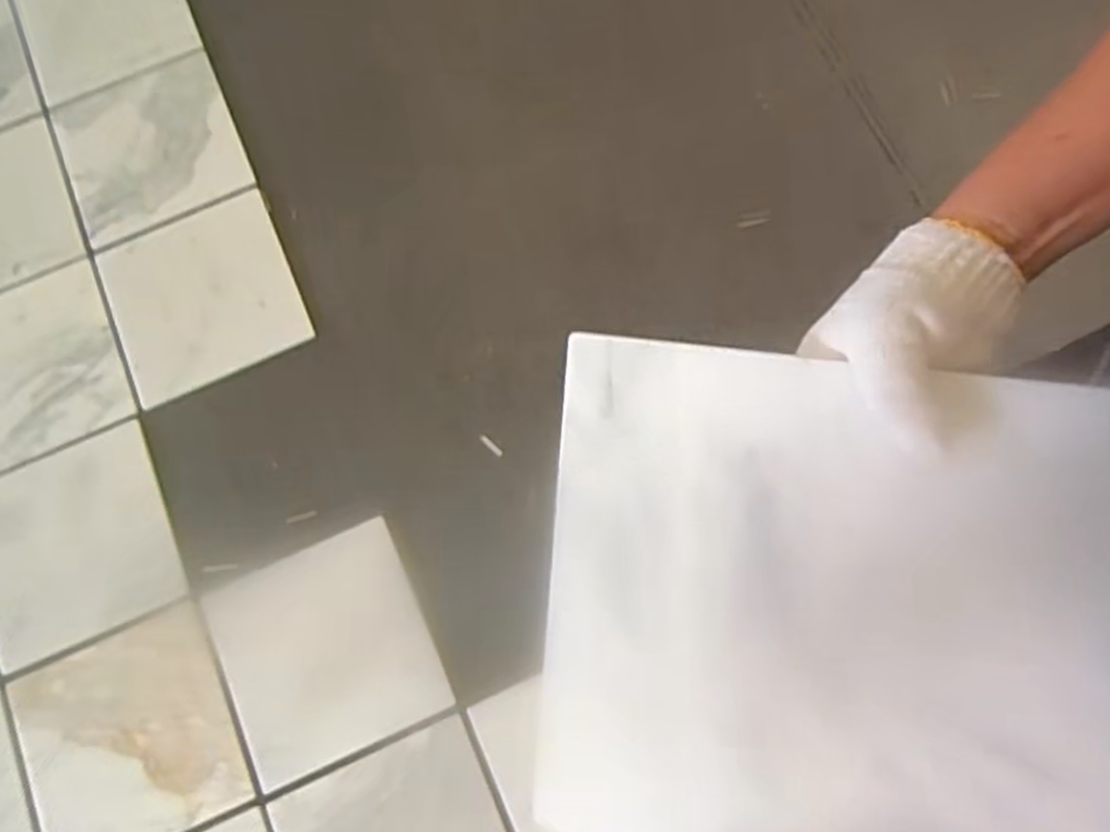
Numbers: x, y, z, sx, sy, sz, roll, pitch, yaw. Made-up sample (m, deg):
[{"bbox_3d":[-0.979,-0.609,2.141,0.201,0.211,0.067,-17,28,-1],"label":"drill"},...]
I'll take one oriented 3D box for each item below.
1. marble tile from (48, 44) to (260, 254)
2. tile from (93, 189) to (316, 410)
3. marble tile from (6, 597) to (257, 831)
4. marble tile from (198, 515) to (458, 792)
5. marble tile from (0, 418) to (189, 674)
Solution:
[{"bbox_3d":[-0.727,-0.488,1.387,0.293,0.015,0.320,-24,73,-9],"label":"marble tile"},{"bbox_3d":[-0.598,-0.208,1.309,0.291,0.012,0.297,-22,81,-12],"label":"tile"},{"bbox_3d":[-0.620,0.466,1.122,0.286,0.017,0.300,-23,74,-7],"label":"marble tile"},{"bbox_3d":[-0.340,0.343,1.134,0.293,0.017,0.294,-23,81,-8],"label":"marble tile"},{"bbox_3d":[-0.749,0.195,1.196,0.283,0.011,0.291,-23,80,-10],"label":"marble tile"}]

